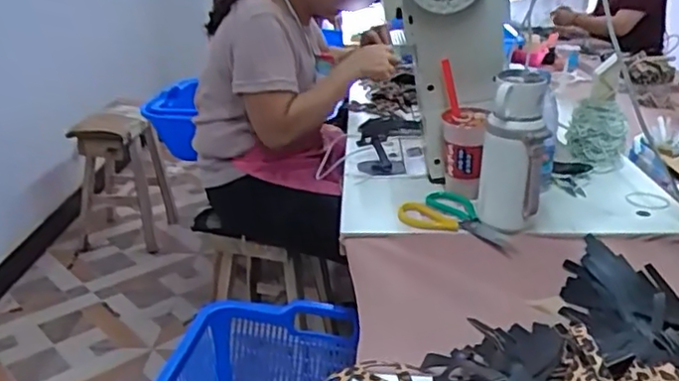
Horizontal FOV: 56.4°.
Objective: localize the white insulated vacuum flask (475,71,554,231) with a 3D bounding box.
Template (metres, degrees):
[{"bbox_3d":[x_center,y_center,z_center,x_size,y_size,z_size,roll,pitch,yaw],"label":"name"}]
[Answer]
[{"bbox_3d":[0.247,-0.051,0.897,0.081,0.236,0.081,4,23,8],"label":"white insulated vacuum flask"}]

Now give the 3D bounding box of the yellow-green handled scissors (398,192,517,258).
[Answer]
[{"bbox_3d":[0.188,0.044,0.952,0.185,0.027,0.122,15,27,29],"label":"yellow-green handled scissors"}]

